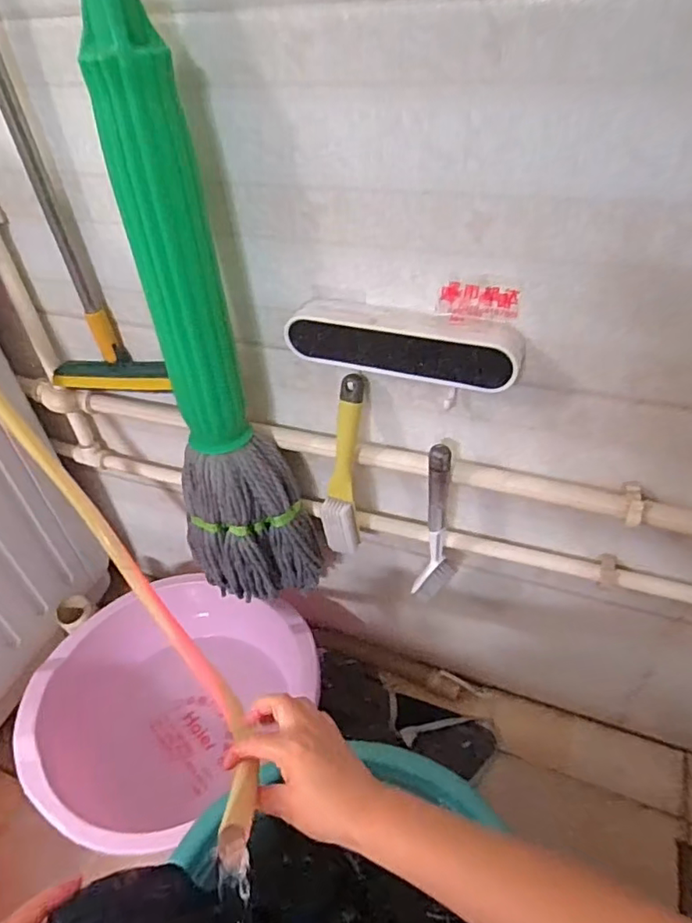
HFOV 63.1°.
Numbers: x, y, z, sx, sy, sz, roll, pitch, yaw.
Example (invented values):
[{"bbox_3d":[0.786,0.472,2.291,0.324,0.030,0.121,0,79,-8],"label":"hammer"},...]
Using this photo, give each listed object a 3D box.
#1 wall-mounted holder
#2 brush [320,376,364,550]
[{"bbox_3d":[0.053,-0.111,0.548,0.225,0.058,0.038,11,45,17],"label":"wall-mounted holder"},{"bbox_3d":[-0.002,0.013,0.650,0.039,0.228,0.041,12,24,18],"label":"brush"}]

